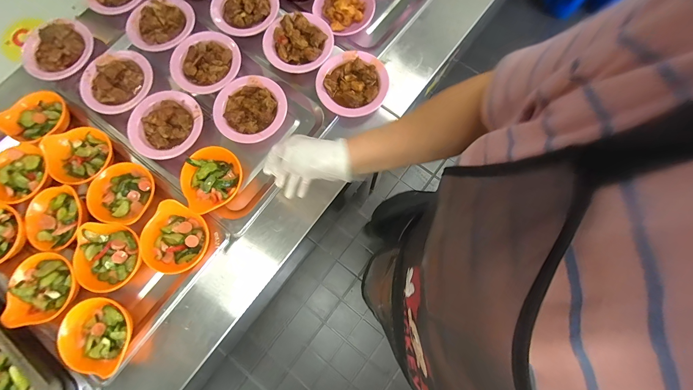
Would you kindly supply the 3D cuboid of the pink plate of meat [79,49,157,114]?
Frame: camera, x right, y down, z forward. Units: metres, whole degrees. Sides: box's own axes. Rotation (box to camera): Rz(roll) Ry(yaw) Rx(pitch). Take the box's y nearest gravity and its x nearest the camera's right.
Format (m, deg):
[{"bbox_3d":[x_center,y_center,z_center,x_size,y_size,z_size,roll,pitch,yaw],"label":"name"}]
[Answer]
[{"bbox_3d":[-0.483,-0.238,0.607,0.127,0.037,0.138,0,77,1],"label":"pink plate of meat"}]

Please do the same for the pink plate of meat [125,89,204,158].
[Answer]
[{"bbox_3d":[-0.364,-0.143,0.584,0.136,0.036,0.144,0,77,1],"label":"pink plate of meat"}]

